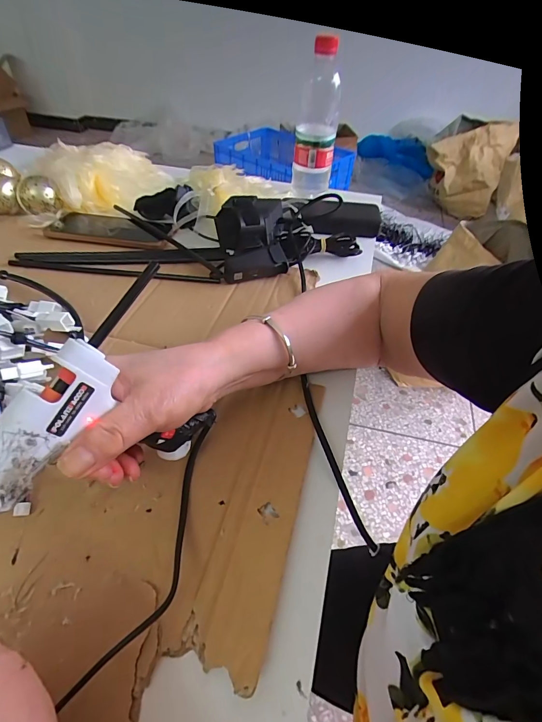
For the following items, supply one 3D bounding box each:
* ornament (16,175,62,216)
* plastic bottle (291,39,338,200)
[{"bbox_3d":[-0.347,-0.250,0.541,0.052,0.046,0.062,-25,52,-24],"label":"ornament"},{"bbox_3d":[0.069,-0.355,0.556,0.063,0.200,0.060,6,47,3],"label":"plastic bottle"}]

